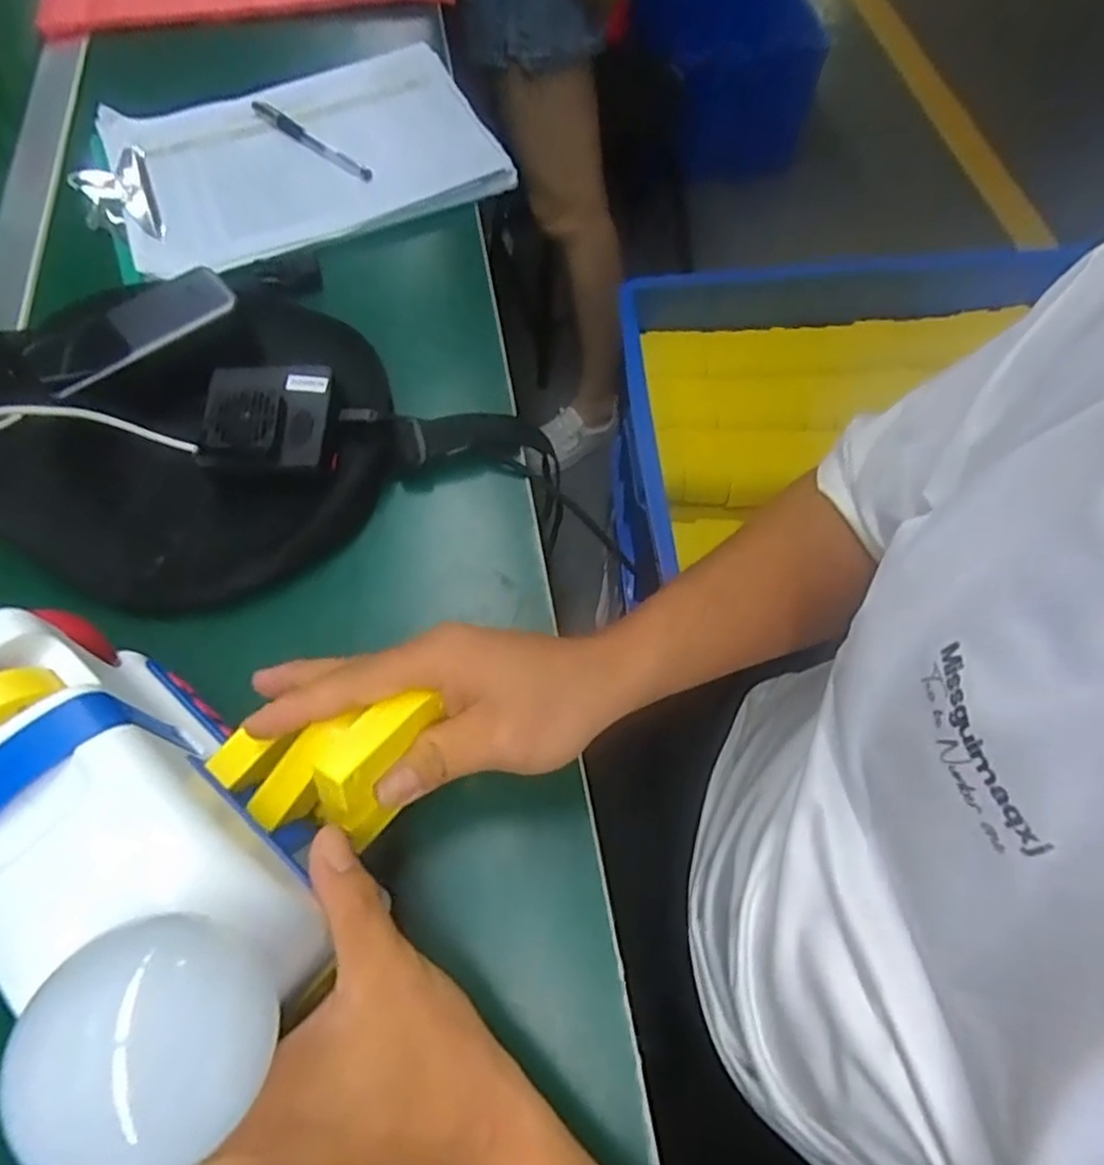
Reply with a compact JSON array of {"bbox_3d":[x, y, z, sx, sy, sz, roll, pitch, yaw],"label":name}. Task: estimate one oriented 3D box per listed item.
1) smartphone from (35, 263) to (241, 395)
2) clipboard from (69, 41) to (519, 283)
[{"bbox_3d":[-0.271,-0.167,0.462,0.124,0.007,0.060,-37,68,-15],"label":"smartphone"},{"bbox_3d":[-0.222,-0.367,0.611,0.327,0.033,0.233,-20,65,-8],"label":"clipboard"}]

